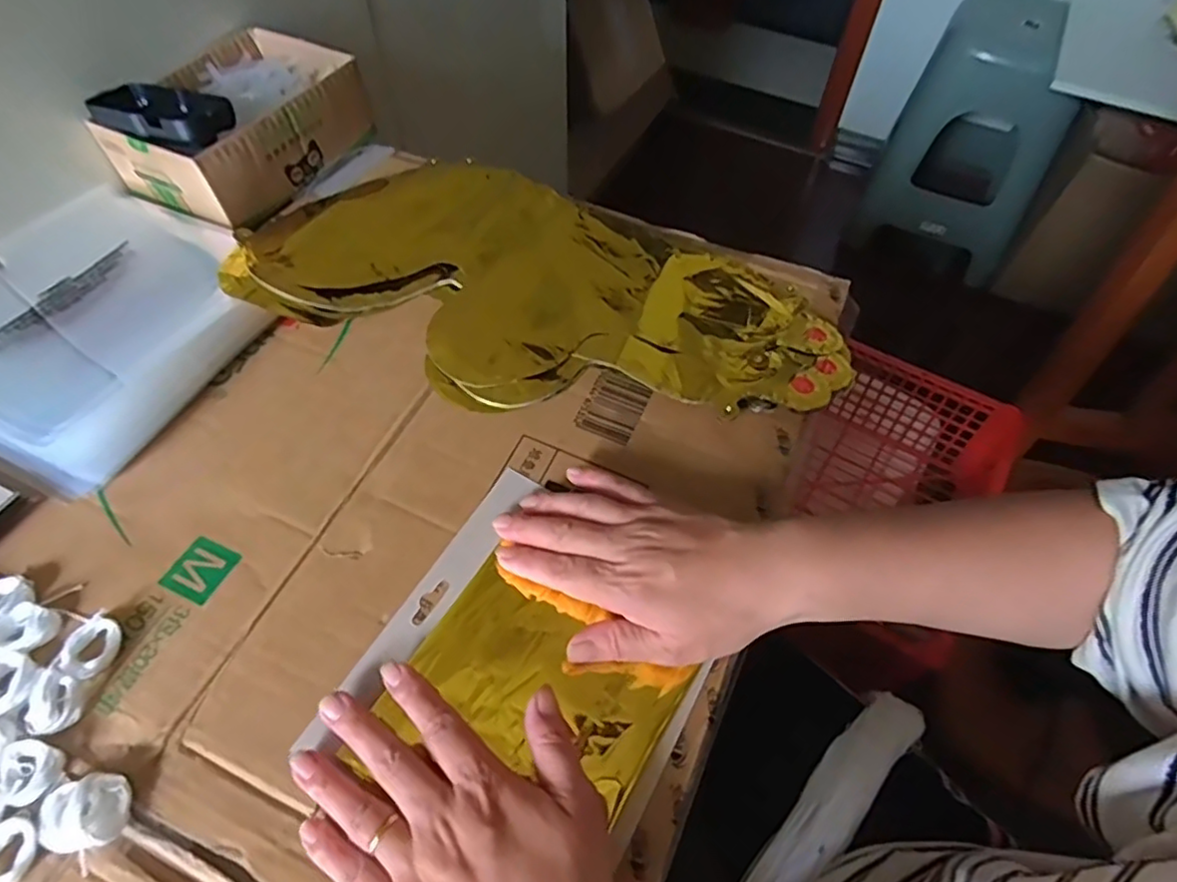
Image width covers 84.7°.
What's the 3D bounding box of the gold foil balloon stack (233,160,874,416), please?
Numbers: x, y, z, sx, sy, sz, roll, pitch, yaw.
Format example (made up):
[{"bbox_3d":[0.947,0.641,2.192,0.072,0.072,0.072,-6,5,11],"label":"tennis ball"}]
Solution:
[{"bbox_3d":[-0.041,-0.120,0.489,0.450,0.030,0.219,21,58,13],"label":"gold foil balloon stack"}]

